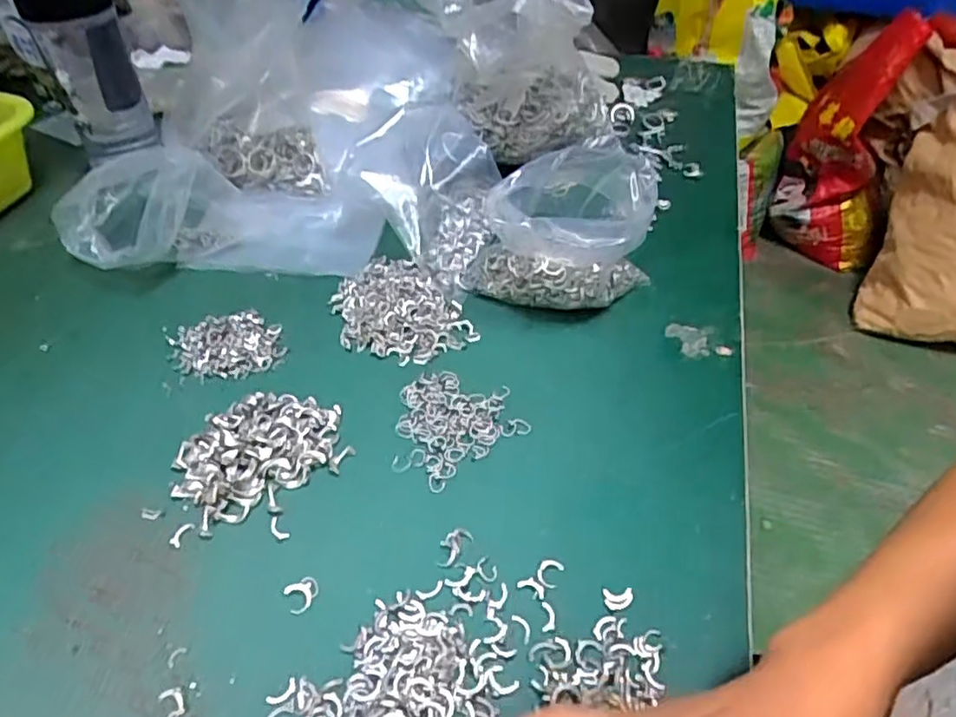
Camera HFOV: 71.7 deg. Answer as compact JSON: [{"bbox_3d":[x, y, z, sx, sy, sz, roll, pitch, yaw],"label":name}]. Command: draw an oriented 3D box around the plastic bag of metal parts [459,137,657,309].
[{"bbox_3d":[0.056,-0.086,0.461,0.125,0.105,0.084,5,46,3],"label":"plastic bag of metal parts"}]

